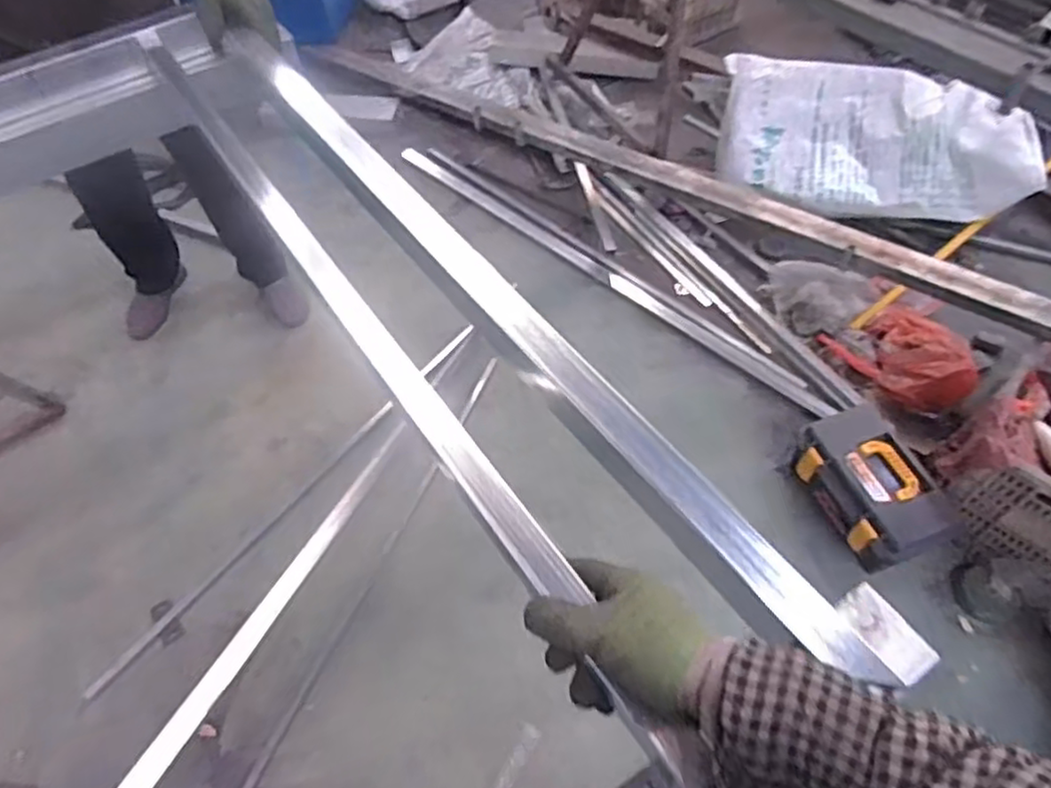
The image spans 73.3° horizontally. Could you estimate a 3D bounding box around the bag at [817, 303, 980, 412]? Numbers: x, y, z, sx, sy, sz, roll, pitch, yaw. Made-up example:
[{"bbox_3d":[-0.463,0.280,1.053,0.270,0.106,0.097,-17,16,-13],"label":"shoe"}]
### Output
[{"bbox_3d":[0.937,-0.109,1.716,0.257,0.091,0.326,-30,61,-17],"label":"bag"}]

